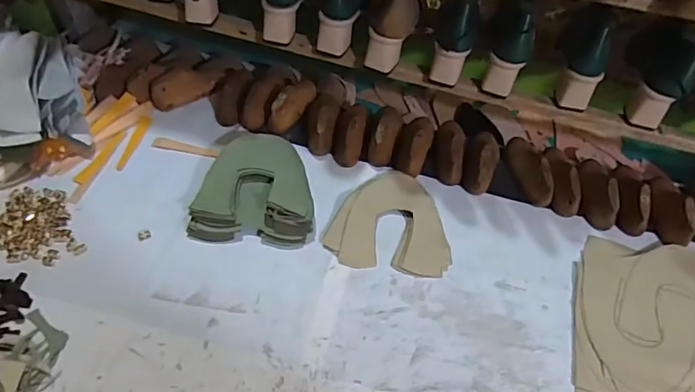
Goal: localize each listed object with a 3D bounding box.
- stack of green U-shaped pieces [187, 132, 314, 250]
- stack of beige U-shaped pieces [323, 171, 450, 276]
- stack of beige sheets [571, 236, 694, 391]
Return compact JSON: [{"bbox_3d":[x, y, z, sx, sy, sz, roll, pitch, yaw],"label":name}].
[{"bbox_3d":[-0.131,-0.019,0.739,0.164,0.044,0.186,6,51,-1],"label":"stack of green U-shaped pieces"},{"bbox_3d":[0.061,0.030,0.735,0.174,0.018,0.168,6,51,-1],"label":"stack of beige U-shaped pieces"},{"bbox_3d":[0.414,0.167,0.662,0.216,0.012,0.269,16,52,7],"label":"stack of beige sheets"}]

